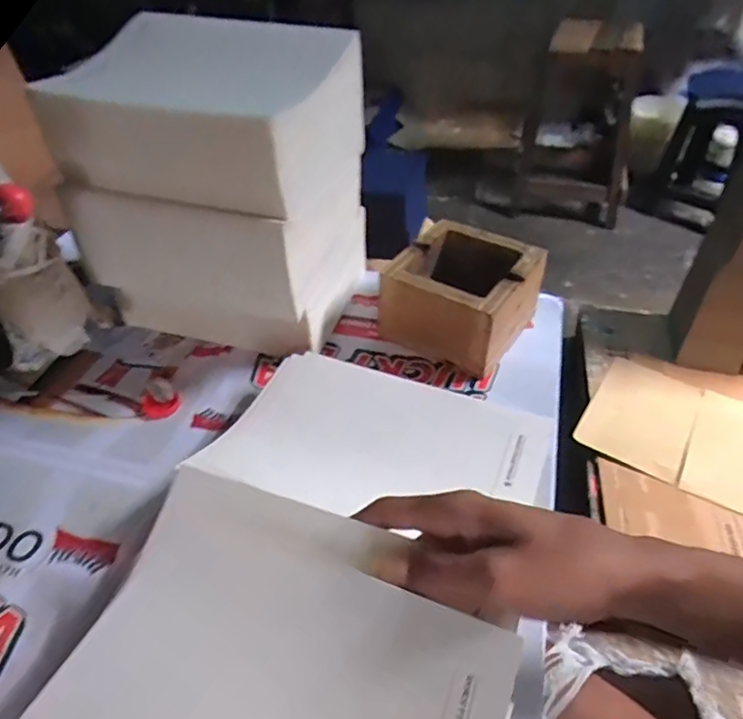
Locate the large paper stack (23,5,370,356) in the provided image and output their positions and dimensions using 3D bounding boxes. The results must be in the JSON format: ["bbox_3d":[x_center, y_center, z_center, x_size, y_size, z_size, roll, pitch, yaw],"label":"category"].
[{"bbox_3d":[-0.137,-0.148,0.534,0.220,0.244,0.177,13,45,16],"label":"large paper stack"}]

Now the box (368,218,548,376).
[{"bbox_3d":[0.090,-0.063,0.560,0.118,0.087,0.123,26,49,27],"label":"box"}]

